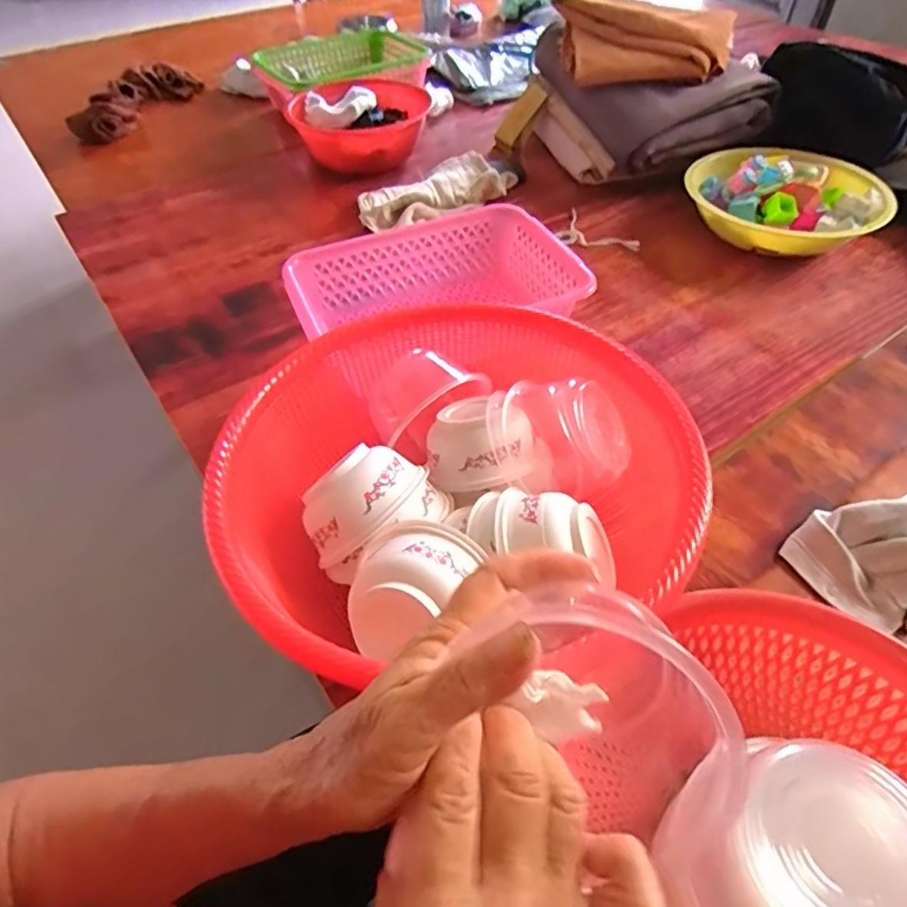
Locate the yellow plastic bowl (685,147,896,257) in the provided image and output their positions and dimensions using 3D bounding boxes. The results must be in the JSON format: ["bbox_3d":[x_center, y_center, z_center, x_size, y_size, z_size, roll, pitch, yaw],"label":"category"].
[{"bbox_3d":[0.440,-0.337,0.810,0.223,0.082,0.214,0,49,0],"label":"yellow plastic bowl"}]

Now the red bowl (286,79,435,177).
[{"bbox_3d":[-0.157,-0.547,1.010,0.226,0.100,0.264,-14,49,-12],"label":"red bowl"}]

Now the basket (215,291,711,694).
[{"bbox_3d":[-0.002,0.020,0.481,0.327,0.121,0.300,-1,48,1],"label":"basket"}]

